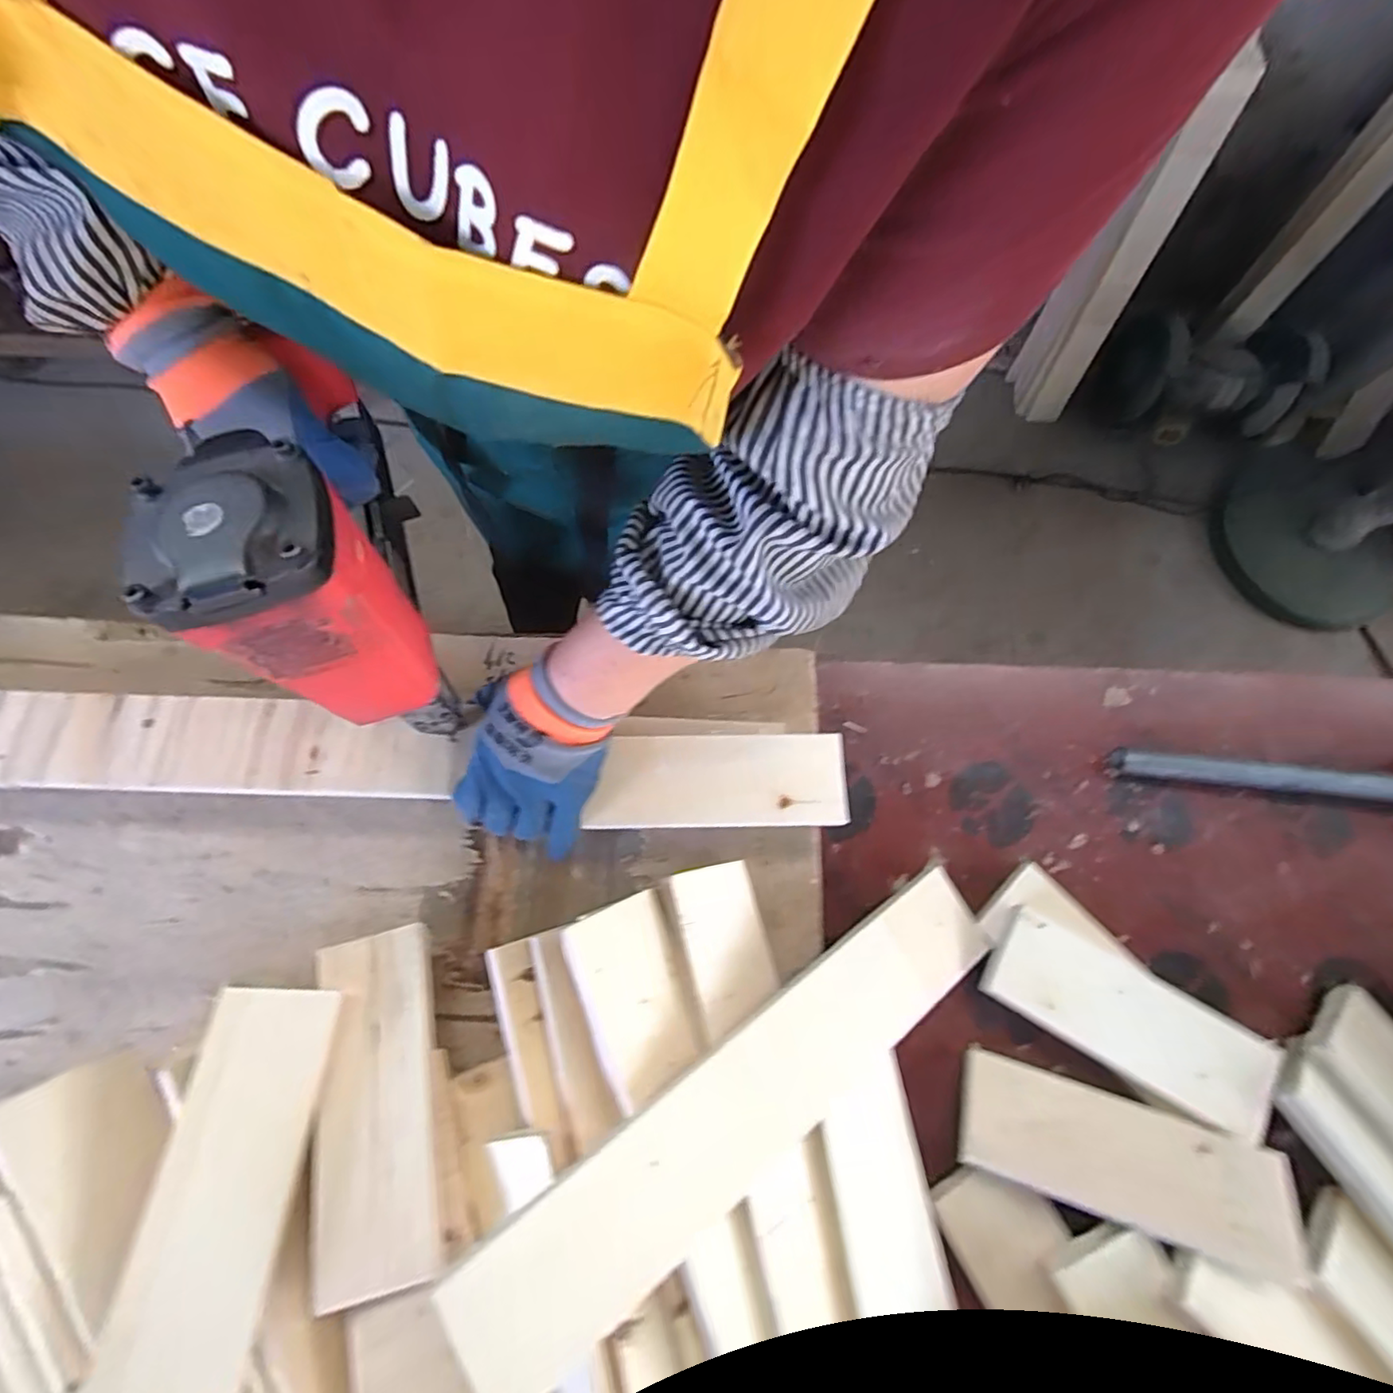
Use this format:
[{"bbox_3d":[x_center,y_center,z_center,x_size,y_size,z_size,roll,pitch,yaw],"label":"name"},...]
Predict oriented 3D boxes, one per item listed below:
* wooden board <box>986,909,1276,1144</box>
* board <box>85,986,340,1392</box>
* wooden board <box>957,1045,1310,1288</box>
[{"bbox_3d":[0.307,0.232,0.440,0.189,0.024,0.069,30,73,6],"label":"wooden board"},{"bbox_3d":[-0.276,0.283,0.361,0.071,0.012,0.197,13,62,-18],"label":"board"},{"bbox_3d":[0.287,0.310,0.417,0.198,0.013,0.080,15,54,8],"label":"wooden board"}]

